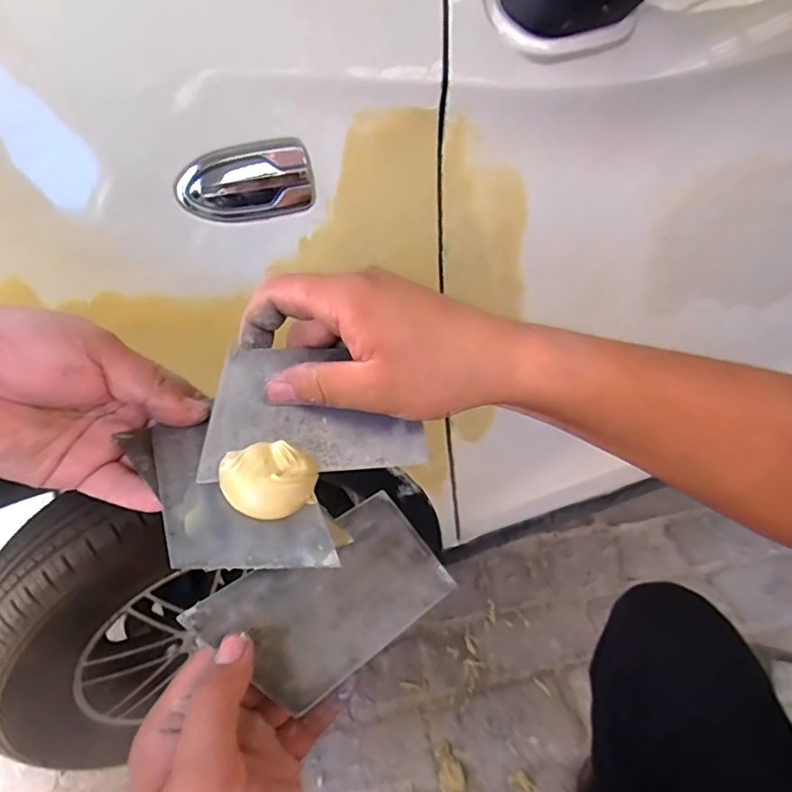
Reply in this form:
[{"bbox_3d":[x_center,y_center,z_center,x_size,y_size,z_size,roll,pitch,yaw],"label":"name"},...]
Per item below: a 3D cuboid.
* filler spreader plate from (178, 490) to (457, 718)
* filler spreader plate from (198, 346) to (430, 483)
[{"bbox_3d":[-0.036,0.114,0.302,0.132,0.008,0.074,-26,68,-34],"label":"filler spreader plate"},{"bbox_3d":[-0.046,0.007,0.311,0.124,0.005,0.073,-3,75,-19],"label":"filler spreader plate"}]

